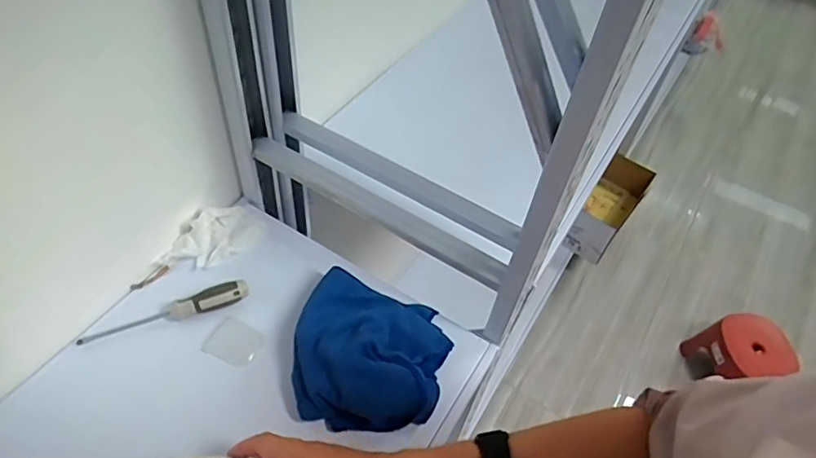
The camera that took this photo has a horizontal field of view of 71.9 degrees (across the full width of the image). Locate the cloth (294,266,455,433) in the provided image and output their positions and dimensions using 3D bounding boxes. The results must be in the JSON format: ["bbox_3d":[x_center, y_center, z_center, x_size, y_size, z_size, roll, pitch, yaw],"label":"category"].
[{"bbox_3d":[-0.043,0.129,0.616,0.170,0.061,0.168,15,50,7],"label":"cloth"}]

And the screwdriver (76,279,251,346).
[{"bbox_3d":[-0.278,0.098,0.648,0.185,0.034,0.022,-15,53,-17],"label":"screwdriver"}]

